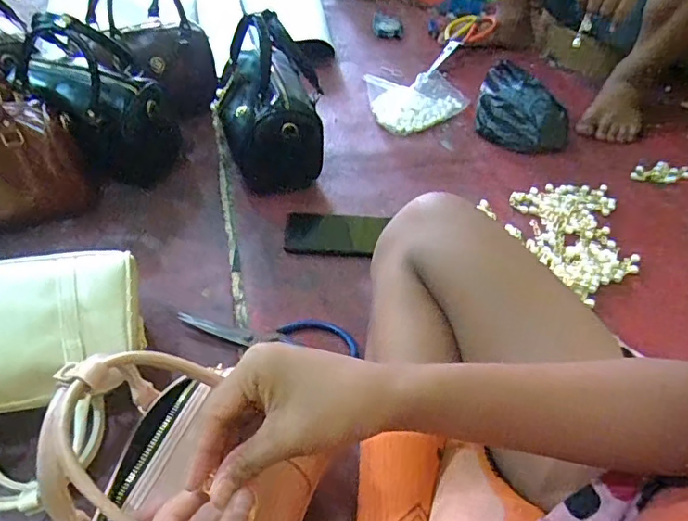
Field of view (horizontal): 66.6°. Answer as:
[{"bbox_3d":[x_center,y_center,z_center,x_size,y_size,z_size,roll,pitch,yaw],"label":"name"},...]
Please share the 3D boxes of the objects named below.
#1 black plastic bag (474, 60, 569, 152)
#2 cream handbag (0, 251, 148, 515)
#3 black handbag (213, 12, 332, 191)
[{"bbox_3d":[0.338,-0.286,0.977,0.169,0.080,0.157,13,48,8],"label":"black plastic bag"},{"bbox_3d":[-0.302,0.112,0.500,0.214,0.166,0.188,-12,49,-14],"label":"cream handbag"},{"bbox_3d":[-0.117,-0.250,0.799,0.130,0.215,0.224,-17,50,-19],"label":"black handbag"}]

